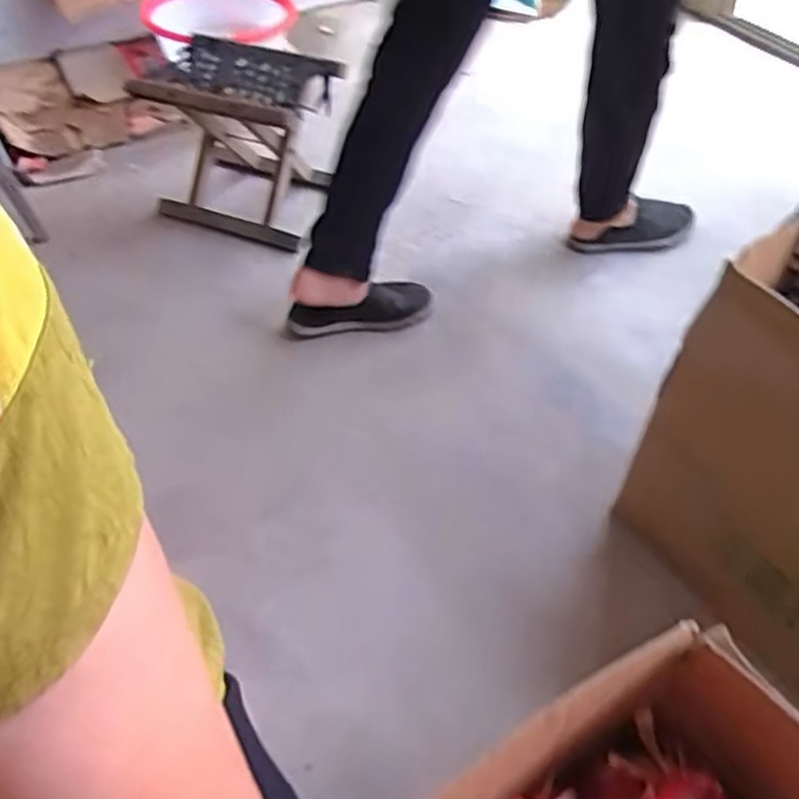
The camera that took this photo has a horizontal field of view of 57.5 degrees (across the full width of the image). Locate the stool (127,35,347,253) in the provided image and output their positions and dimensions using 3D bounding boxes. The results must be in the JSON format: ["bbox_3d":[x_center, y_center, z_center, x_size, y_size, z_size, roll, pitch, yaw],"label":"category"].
[{"bbox_3d":[-0.297,-0.479,1.367,0.326,0.264,0.245,16,50,14],"label":"stool"}]

